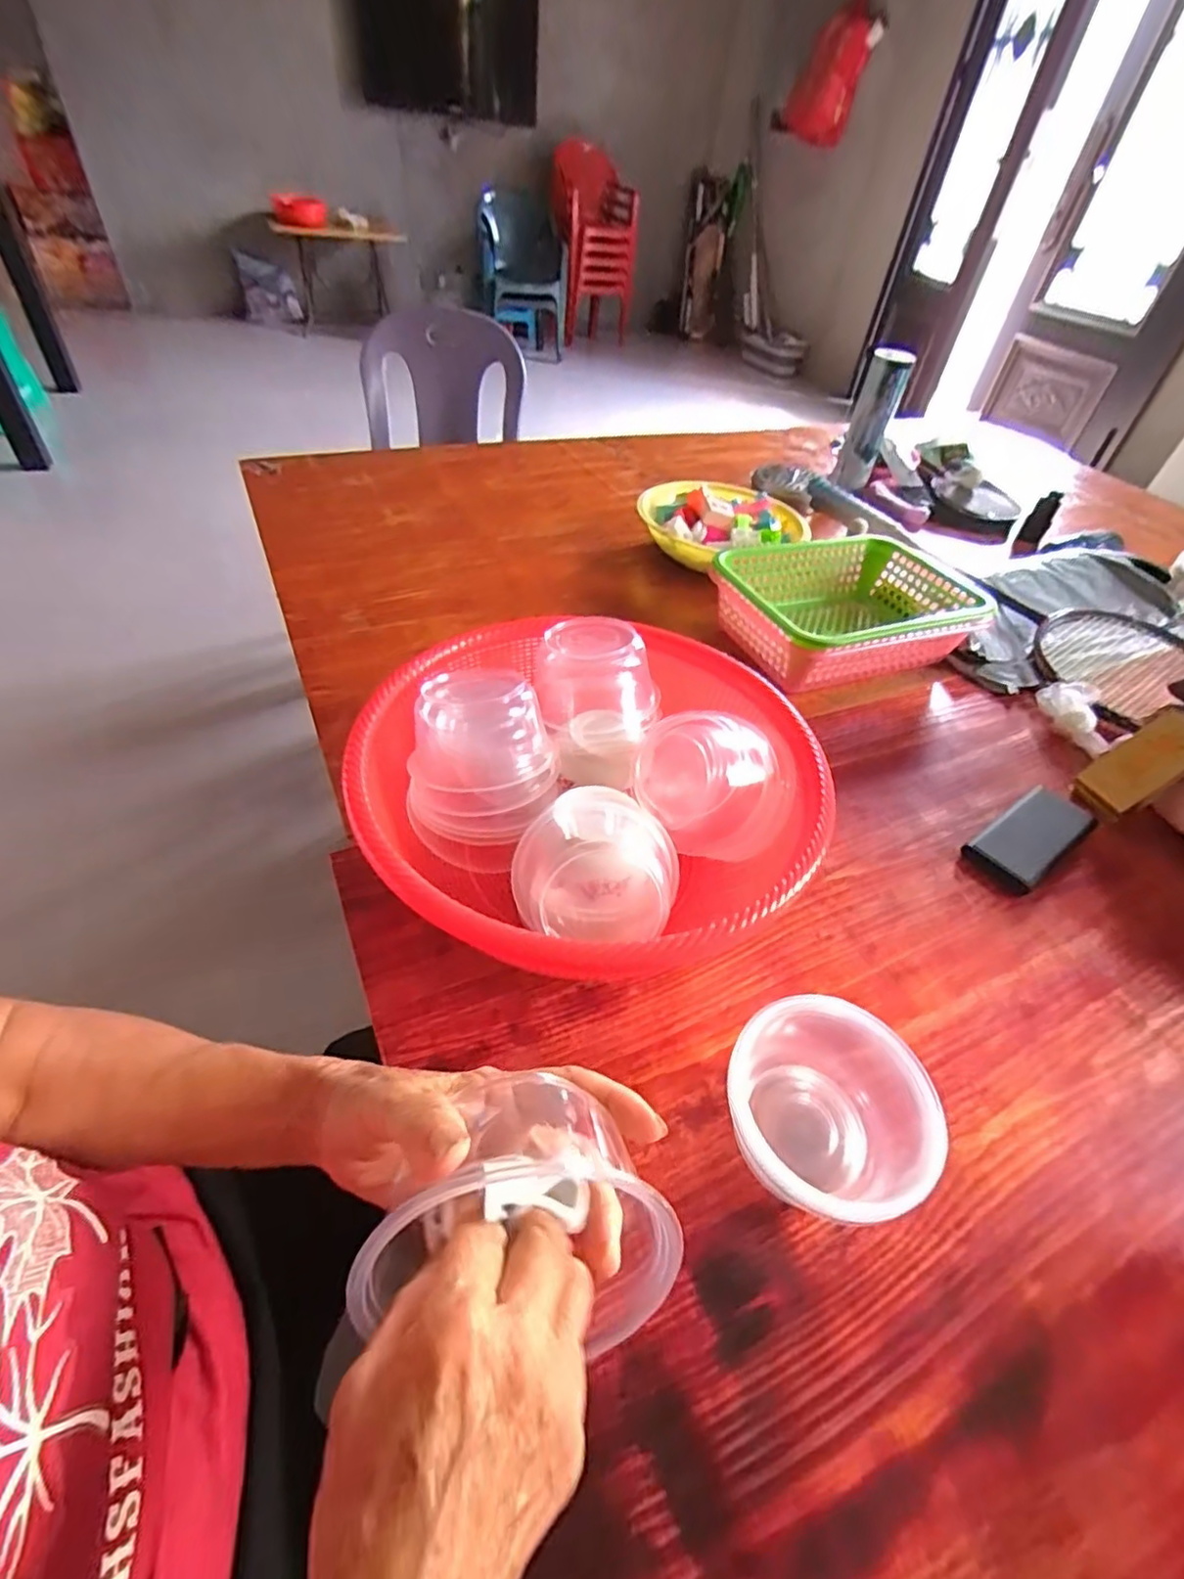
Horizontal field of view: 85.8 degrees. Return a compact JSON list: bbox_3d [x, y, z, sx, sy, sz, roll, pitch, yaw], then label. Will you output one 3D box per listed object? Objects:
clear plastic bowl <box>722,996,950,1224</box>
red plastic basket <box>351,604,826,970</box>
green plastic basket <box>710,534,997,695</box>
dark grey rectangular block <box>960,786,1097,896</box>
[{"bbox_3d":[0.133,0.193,0.377,0.113,0.083,0.106,3,45,-3],"label":"clear plastic bowl"},{"bbox_3d":[-0.006,0.006,0.500,0.330,0.142,0.330,3,45,-3],"label":"red plastic basket"},{"bbox_3d":[0.317,-0.219,0.795,0.301,0.091,0.210,-11,48,-17],"label":"green plastic basket"},{"bbox_3d":[0.410,0.046,0.596,0.143,0.017,0.060,-25,53,-28],"label":"dark grey rectangular block"}]

